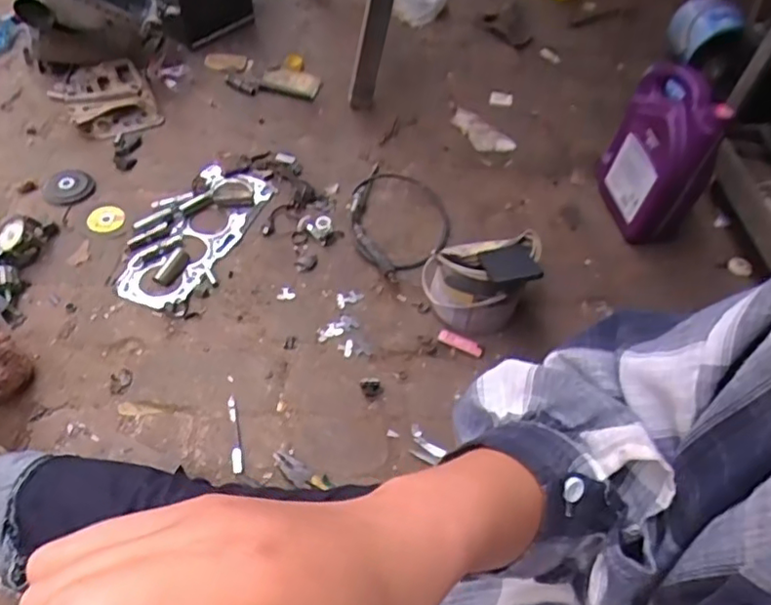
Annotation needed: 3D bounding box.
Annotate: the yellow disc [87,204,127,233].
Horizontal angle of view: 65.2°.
[{"bbox_3d":[-0.491,-0.146,1.056,0.062,0.007,0.054,16,72,10],"label":"yellow disc"}]

